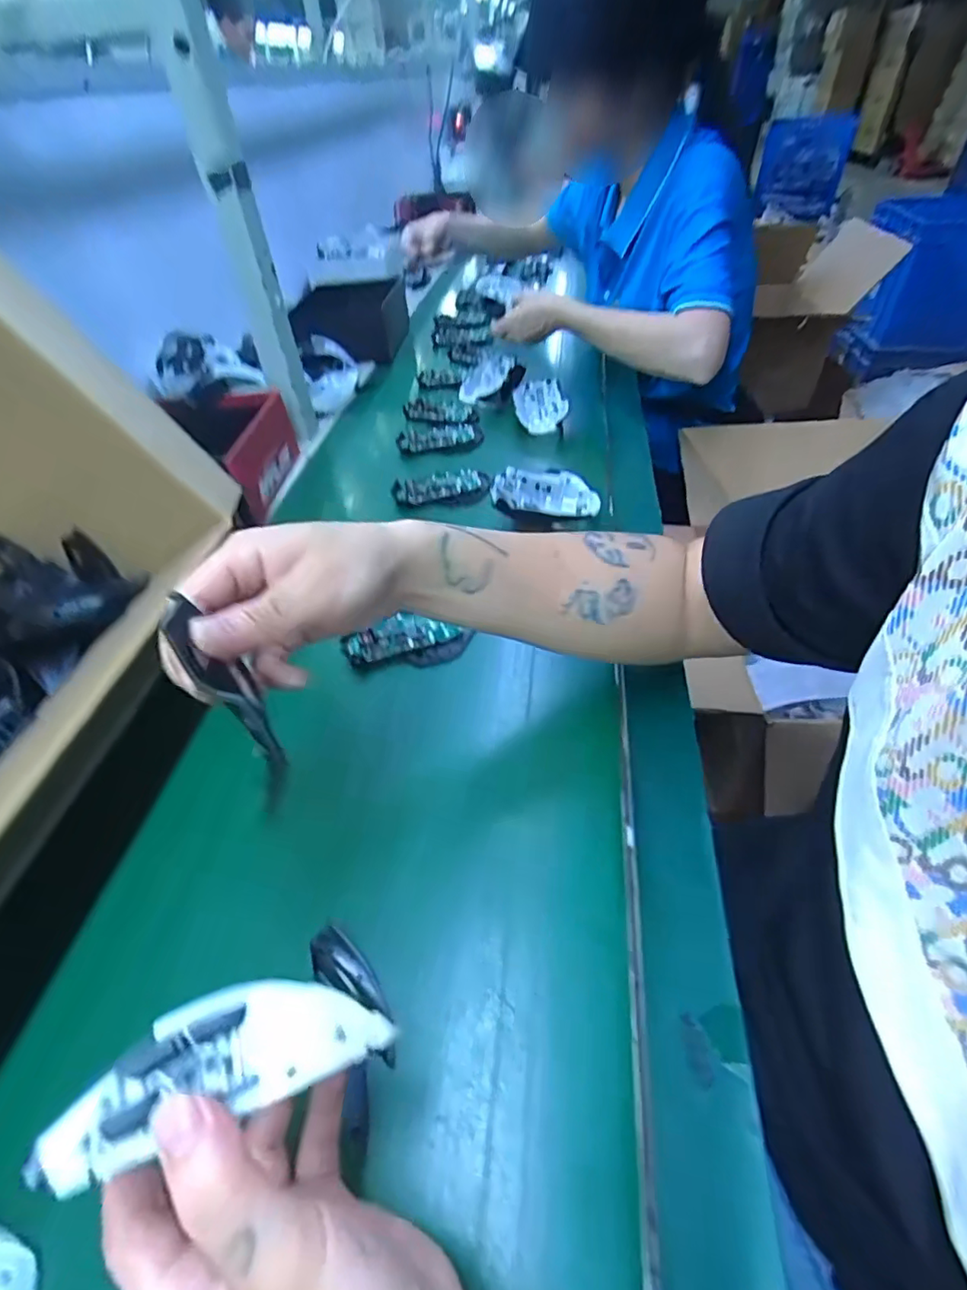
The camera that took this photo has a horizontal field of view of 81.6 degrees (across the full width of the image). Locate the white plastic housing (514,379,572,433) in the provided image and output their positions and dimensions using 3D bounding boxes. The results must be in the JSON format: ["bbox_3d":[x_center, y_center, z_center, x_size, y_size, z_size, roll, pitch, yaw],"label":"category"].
[{"bbox_3d":[0.077,-0.329,0.778,0.064,0.043,0.103,-9,47,-6],"label":"white plastic housing"}]

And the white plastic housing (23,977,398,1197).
[{"bbox_3d":[-0.086,0.137,0.188,0.104,0.017,0.037,-8,45,-25],"label":"white plastic housing"}]

